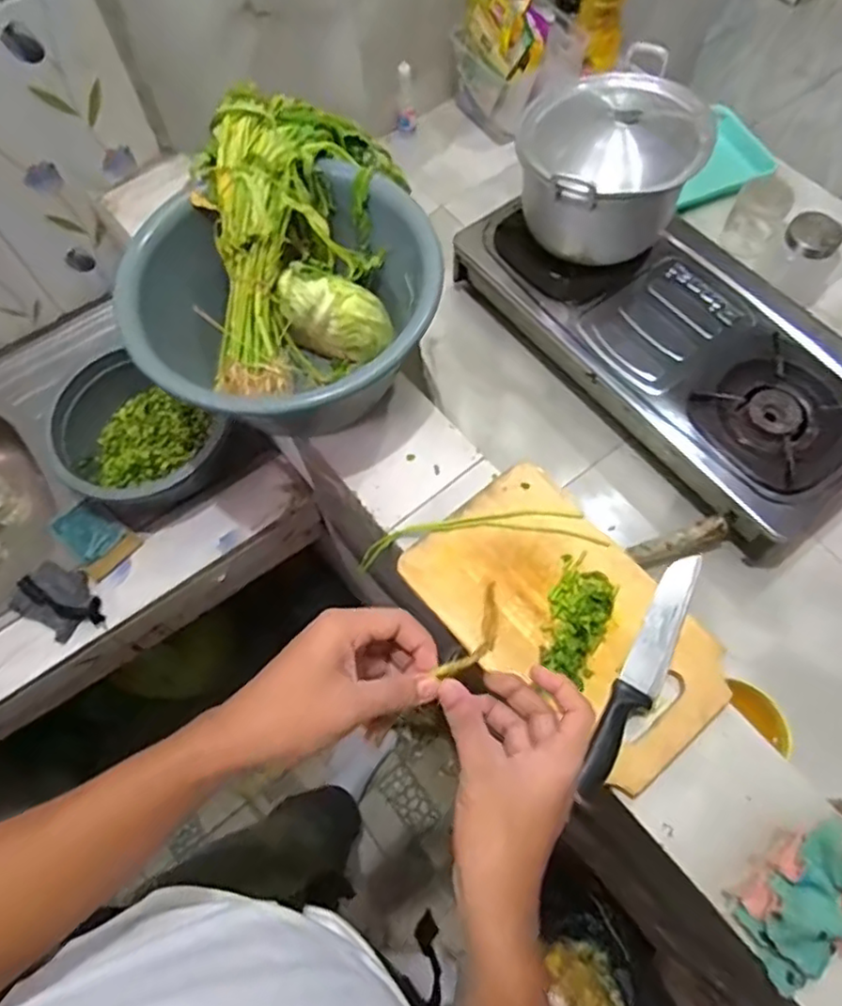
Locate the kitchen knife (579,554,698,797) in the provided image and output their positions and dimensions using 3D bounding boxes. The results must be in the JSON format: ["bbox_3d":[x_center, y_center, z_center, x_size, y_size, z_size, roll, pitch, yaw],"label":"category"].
[{"bbox_3d":[0.201,0.148,0.579,0.037,0.029,0.243,28,70,14],"label":"kitchen knife"}]

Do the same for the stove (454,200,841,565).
[{"bbox_3d":[0.402,-0.278,1.017,0.351,0.105,0.682,-36,70,-13],"label":"stove"}]

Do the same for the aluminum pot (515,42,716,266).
[{"bbox_3d":[0.270,-0.492,0.947,0.230,0.203,0.200,-14,66,-4],"label":"aluminum pot"}]

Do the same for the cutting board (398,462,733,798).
[{"bbox_3d":[0.139,0.109,0.616,0.178,0.023,0.292,-38,70,-14],"label":"cutting board"}]

